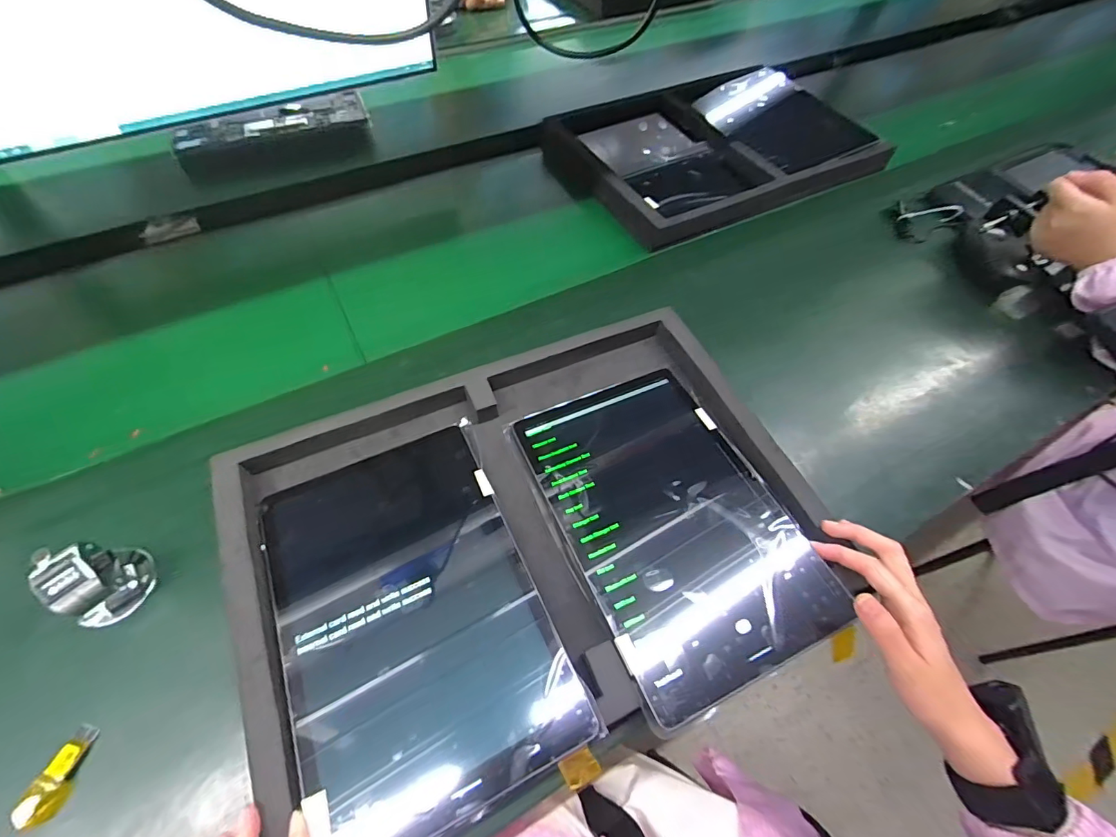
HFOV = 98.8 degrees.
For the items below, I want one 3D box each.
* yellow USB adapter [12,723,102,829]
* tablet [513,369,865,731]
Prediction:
[{"bbox_3d":[-0.311,0.225,0.300,0.017,0.013,0.053,17,59,7],"label":"yellow USB adapter"},{"bbox_3d":[0.089,0.074,0.390,0.171,0.005,0.260,-20,56,-15],"label":"tablet"}]

